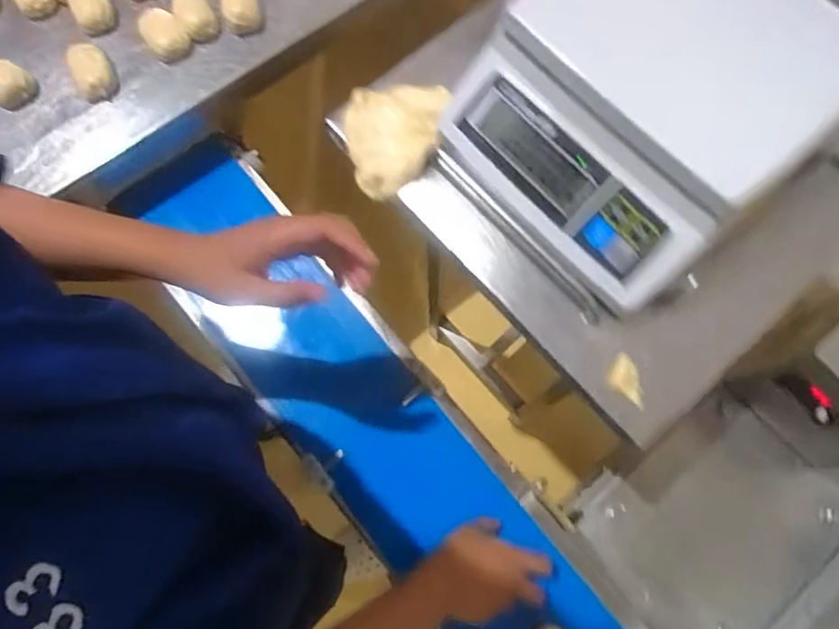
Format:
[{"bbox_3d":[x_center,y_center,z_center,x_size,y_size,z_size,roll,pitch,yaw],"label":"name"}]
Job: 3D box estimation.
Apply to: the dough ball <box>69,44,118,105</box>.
[{"bbox_3d":[-0.372,-0.277,0.654,0.043,0.028,0.066,-23,76,-6],"label":"dough ball"}]

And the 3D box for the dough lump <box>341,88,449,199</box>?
[{"bbox_3d":[-0.019,-0.170,0.548,0.098,0.035,0.105,0,74,0],"label":"dough lump"}]

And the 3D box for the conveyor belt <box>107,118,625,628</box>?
[{"bbox_3d":[-0.051,0.136,0.661,0.165,0.064,0.894,-39,78,-10],"label":"conveyor belt"}]

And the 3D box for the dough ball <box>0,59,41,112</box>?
[{"bbox_3d":[-0.469,-0.262,0.654,0.050,0.037,0.057,-42,78,-11],"label":"dough ball"}]

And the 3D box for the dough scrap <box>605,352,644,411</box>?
[{"bbox_3d":[0.178,0.056,0.482,0.038,0.007,0.030,34,77,9],"label":"dough scrap"}]

